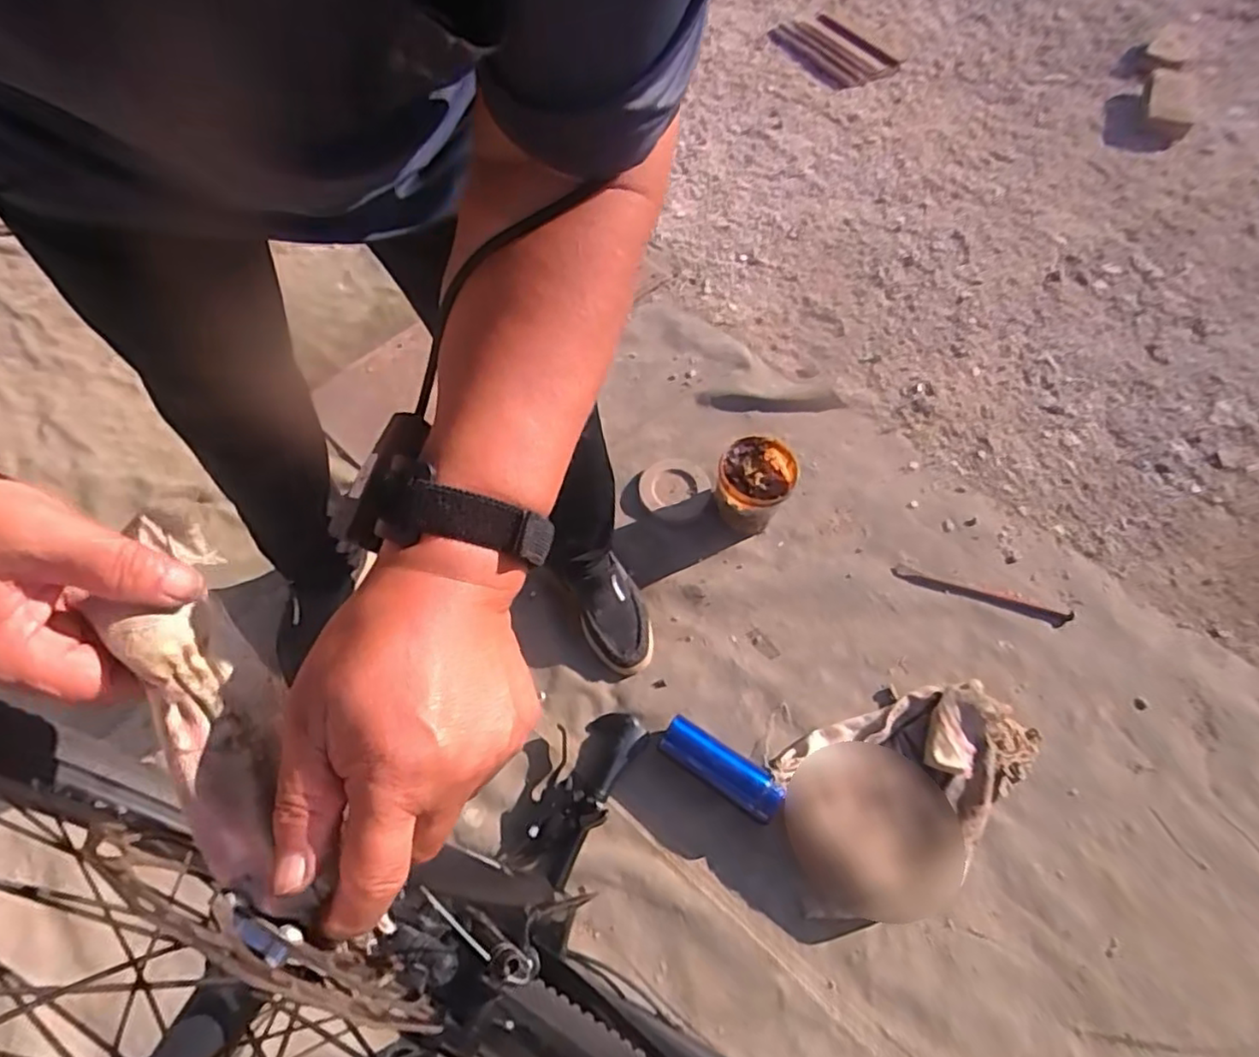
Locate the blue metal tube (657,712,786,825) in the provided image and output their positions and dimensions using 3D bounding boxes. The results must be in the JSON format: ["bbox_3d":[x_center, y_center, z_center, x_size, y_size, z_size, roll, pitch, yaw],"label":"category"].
[{"bbox_3d":[0.125,0.329,0.908,0.176,0.049,0.059,35,66,16],"label":"blue metal tube"}]

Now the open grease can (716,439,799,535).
[{"bbox_3d":[0.206,-0.064,1.103,0.119,0.126,0.130,1,61,-2],"label":"open grease can"}]

